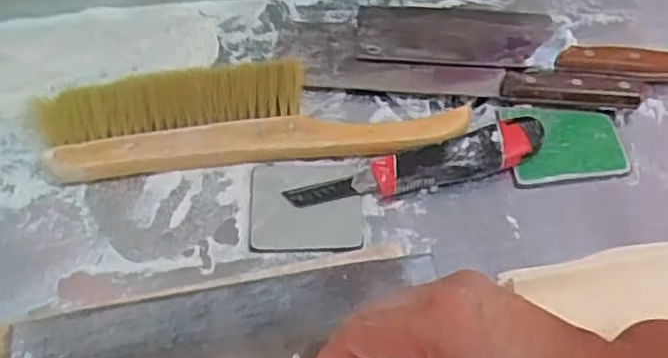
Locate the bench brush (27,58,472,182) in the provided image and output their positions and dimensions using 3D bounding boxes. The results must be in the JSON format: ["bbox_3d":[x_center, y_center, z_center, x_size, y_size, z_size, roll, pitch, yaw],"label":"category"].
[{"bbox_3d":[-0.068,-0.059,0.550,0.333,0.025,0.106,-6,56,-7],"label":"bench brush"}]

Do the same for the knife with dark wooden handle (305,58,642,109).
[{"bbox_3d":[0.121,-0.086,0.586,0.284,0.018,0.036,5,55,0],"label":"knife with dark wooden handle"}]

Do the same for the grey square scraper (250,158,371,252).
[{"bbox_3d":[-0.019,0.019,0.511,0.087,0.005,0.081,-1,55,-4],"label":"grey square scraper"}]

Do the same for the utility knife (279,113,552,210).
[{"bbox_3d":[0.068,-0.012,0.523,0.206,0.024,0.036,-13,57,-12],"label":"utility knife"}]

